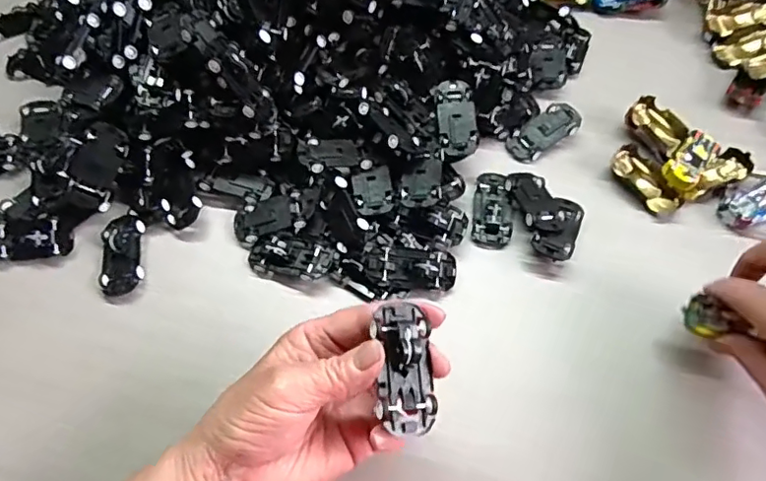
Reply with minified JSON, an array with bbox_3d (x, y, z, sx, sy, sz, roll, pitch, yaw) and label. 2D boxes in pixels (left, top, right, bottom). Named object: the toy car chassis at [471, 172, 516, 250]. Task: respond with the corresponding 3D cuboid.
[{"bbox_3d":[0.087,-0.026,0.430,0.030,0.014,0.066,8,60,5],"label":"toy car chassis"}]

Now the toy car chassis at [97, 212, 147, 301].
[{"bbox_3d":[-0.194,0.010,0.411,0.031,0.012,0.064,-6,60,-3],"label":"toy car chassis"}]

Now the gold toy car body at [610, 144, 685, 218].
[{"bbox_3d":[0.210,-0.047,0.439,0.028,0.016,0.063,-29,64,-15],"label":"gold toy car body"}]

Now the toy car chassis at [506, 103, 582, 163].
[{"bbox_3d":[0.136,-0.091,0.465,0.066,0.009,0.029,-35,65,-3],"label":"toy car chassis"}]

